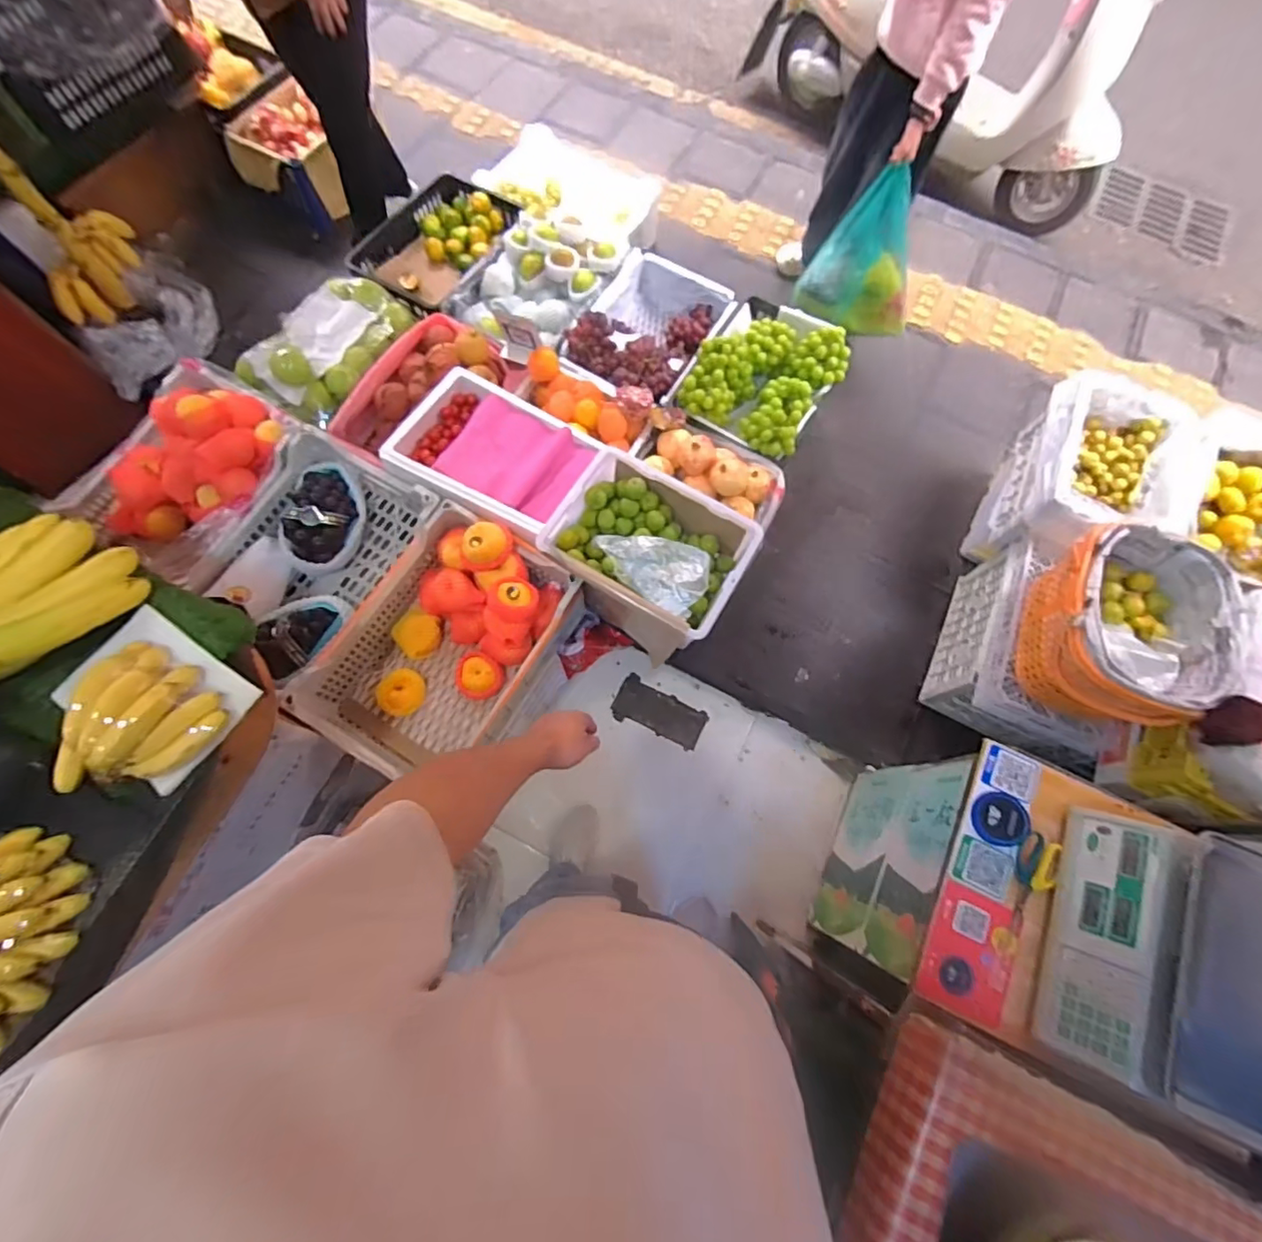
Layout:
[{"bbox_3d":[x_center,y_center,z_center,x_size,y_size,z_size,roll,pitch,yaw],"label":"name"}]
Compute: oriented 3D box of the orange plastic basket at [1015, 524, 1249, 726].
[{"bbox_3d":[1.018,0.024,1.205,0.305,0.253,0.380,21,72,4],"label":"orange plastic basket"}]

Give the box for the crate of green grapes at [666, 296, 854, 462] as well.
[{"bbox_3d":[0.365,-0.667,1.547,0.354,0.188,0.500,31,73,7],"label":"crate of green grapes"}]

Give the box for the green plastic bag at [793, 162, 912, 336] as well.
[{"bbox_3d":[0.658,-1.000,1.575,0.147,0.374,0.325,-41,78,-14],"label":"green plastic bag"}]

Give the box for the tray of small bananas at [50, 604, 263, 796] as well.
[{"bbox_3d":[-0.605,0.104,0.673,0.204,0.090,0.208,33,73,8],"label":"tray of small bananas"}]

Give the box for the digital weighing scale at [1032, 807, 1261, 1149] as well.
[{"bbox_3d":[0.762,0.470,0.744,0.329,0.164,0.342,20,72,4],"label":"digital weighing scale"}]

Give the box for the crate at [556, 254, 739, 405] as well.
[{"bbox_3d":[0.049,-0.815,1.646,0.358,0.208,0.520,25,72,6],"label":"crate"}]

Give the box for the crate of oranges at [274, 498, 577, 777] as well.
[{"bbox_3d":[-0.397,0.057,1.189,0.397,0.182,0.531,28,73,7],"label":"crate of oranges"}]

